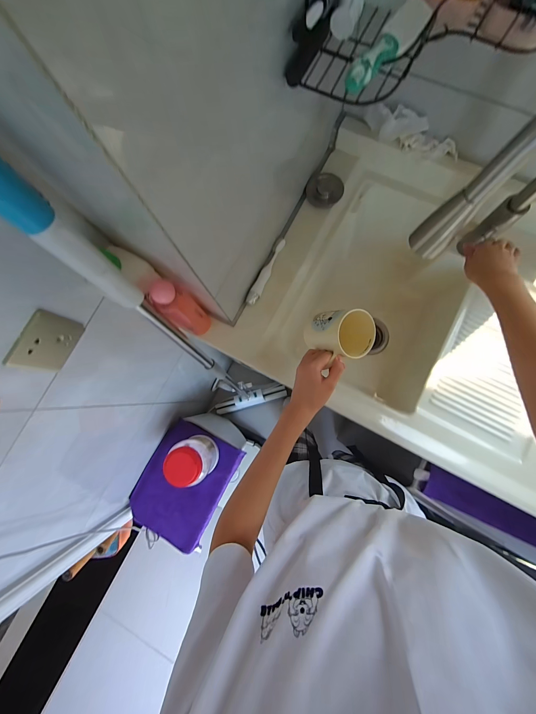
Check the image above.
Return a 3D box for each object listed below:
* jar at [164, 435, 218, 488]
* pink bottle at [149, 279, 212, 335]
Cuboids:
[{"bbox_3d":[-0.258,0.350,0.908,0.123,0.201,0.145,-27,80,-1],"label":"jar"},{"bbox_3d":[-0.156,-0.084,0.495,0.040,0.190,0.055,27,84,8],"label":"pink bottle"}]

